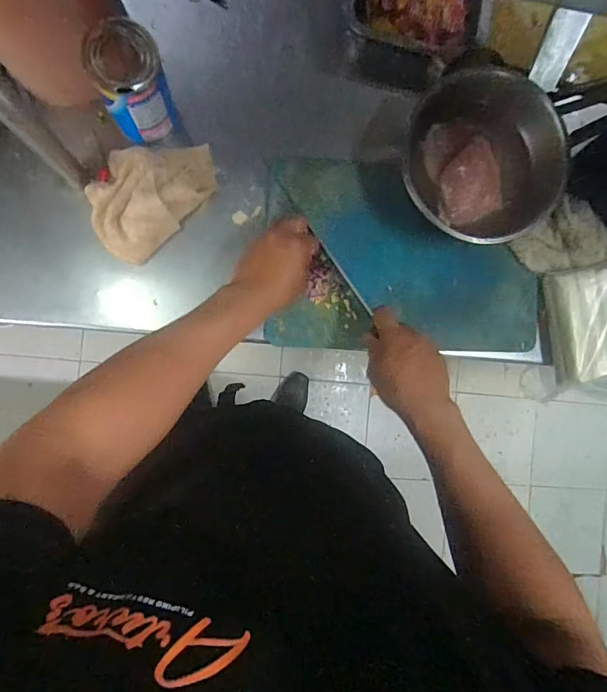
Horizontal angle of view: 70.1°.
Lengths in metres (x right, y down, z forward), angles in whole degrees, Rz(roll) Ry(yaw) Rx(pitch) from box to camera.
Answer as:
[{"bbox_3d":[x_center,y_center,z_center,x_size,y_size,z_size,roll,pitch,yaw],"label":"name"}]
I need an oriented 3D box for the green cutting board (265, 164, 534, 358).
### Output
[{"bbox_3d":[0.133,-0.116,0.565,0.351,0.024,0.240,1,90,-8],"label":"green cutting board"}]

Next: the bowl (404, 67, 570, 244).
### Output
[{"bbox_3d":[0.214,-0.223,0.525,0.165,0.074,0.195,-43,96,-6],"label":"bowl"}]

